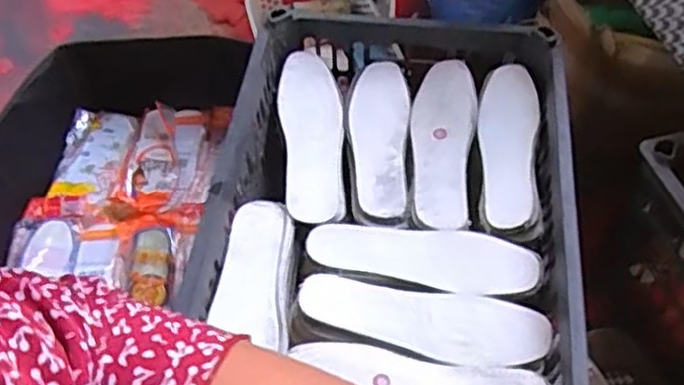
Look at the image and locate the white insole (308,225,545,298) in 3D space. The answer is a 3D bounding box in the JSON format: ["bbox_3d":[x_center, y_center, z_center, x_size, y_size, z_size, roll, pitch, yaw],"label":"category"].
[{"bbox_3d":[0.080,0.058,0.713,0.218,0.008,0.079,11,54,11],"label":"white insole"}]

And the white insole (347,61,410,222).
[{"bbox_3d":[0.040,-0.063,0.801,0.065,0.010,0.217,1,52,3],"label":"white insole"}]

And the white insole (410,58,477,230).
[{"bbox_3d":[0.109,-0.058,0.800,0.068,0.022,0.222,6,53,7],"label":"white insole"}]

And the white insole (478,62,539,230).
[{"bbox_3d":[0.179,-0.052,0.778,0.061,0.022,0.212,5,53,7],"label":"white insole"}]

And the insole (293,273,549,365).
[{"bbox_3d":[0.073,0.119,0.662,0.224,0.013,0.071,7,53,8],"label":"insole"}]

